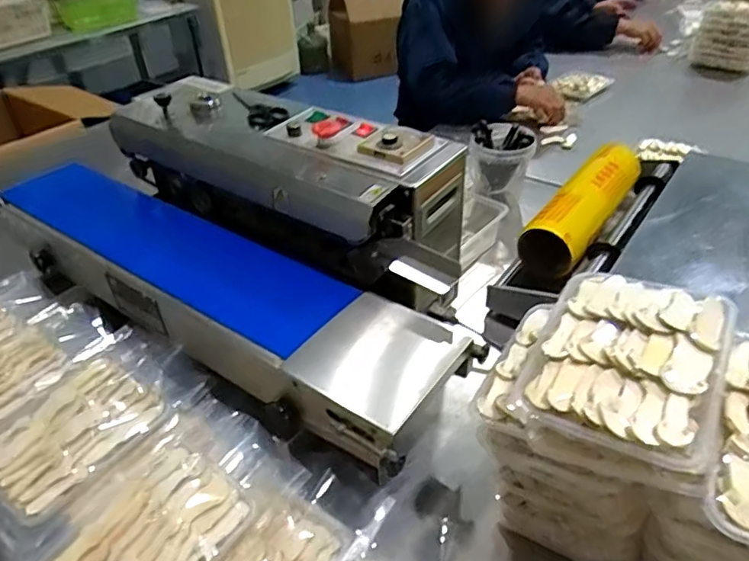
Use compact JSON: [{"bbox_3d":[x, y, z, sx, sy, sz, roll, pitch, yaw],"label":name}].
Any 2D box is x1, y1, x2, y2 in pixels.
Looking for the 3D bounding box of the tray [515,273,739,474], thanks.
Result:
[{"bbox_3d":[0.207,0.058,0.451,0.135,0.037,0.174,21,43,25],"label":"tray"}]

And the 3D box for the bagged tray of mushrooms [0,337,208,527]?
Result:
[{"bbox_3d":[-0.331,0.155,0.646,0.156,0.036,0.244,28,47,31],"label":"bagged tray of mushrooms"}]

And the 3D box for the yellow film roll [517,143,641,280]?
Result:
[{"bbox_3d":[0.349,-0.125,0.923,0.090,0.079,0.335,26,46,29],"label":"yellow film roll"}]

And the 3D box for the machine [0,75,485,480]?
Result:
[{"bbox_3d":[-0.194,-0.081,0.789,0.765,0.235,0.358,24,45,28],"label":"machine"}]

